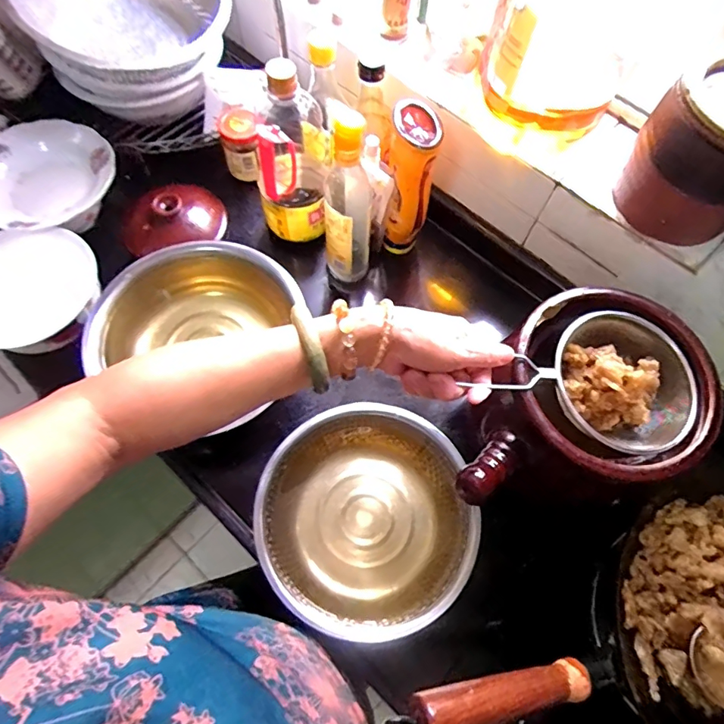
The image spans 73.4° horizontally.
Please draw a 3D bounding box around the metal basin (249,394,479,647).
[{"bbox_3d":[0.003,0.176,0.555,0.233,0.072,0.239,-10,68,-7],"label":"metal basin"}]

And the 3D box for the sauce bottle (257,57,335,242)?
[{"bbox_3d":[-0.089,-0.261,0.618,0.085,0.230,0.103,-7,68,-6],"label":"sauce bottle"}]

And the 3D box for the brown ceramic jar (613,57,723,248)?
[{"bbox_3d":[0.366,-0.224,0.514,0.136,0.138,0.130,1,68,-2],"label":"brown ceramic jar"}]

